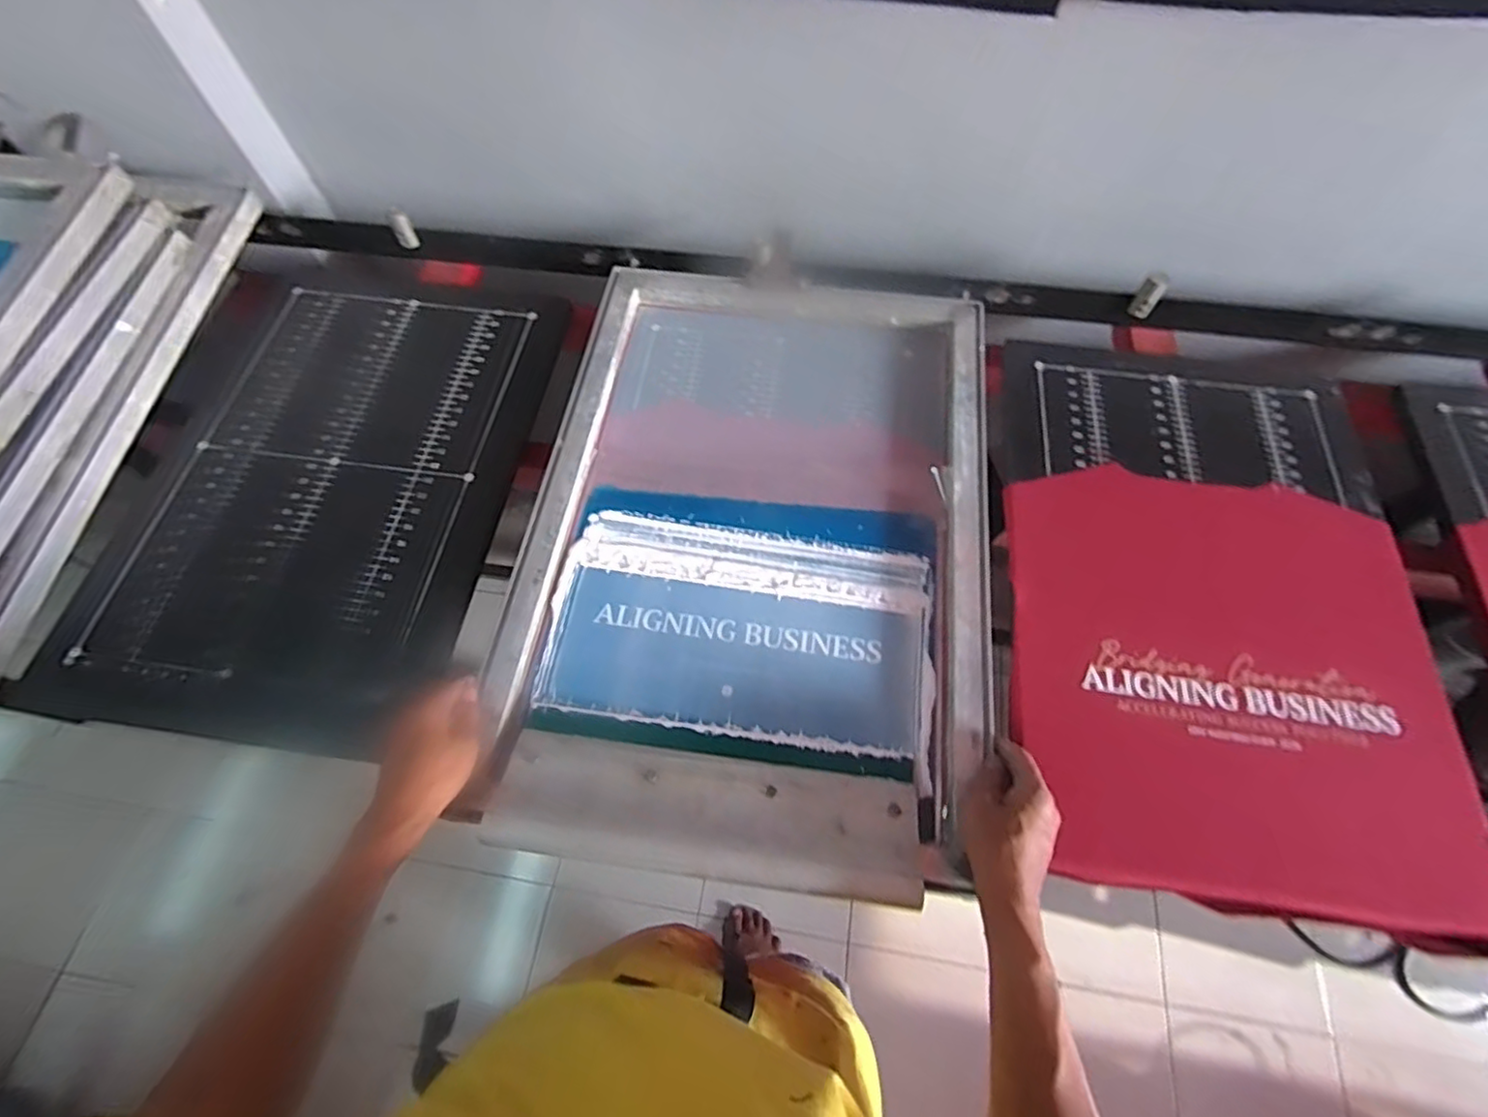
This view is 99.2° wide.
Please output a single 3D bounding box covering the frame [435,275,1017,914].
[{"bbox_3d":[0.015,-0.042,0.654,0.457,0.063,0.657,7,65,4],"label":"frame"}]

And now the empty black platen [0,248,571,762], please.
[{"bbox_3d":[-0.464,-0.116,0.731,0.392,0.034,0.631,6,65,4],"label":"empty black platen"}]

